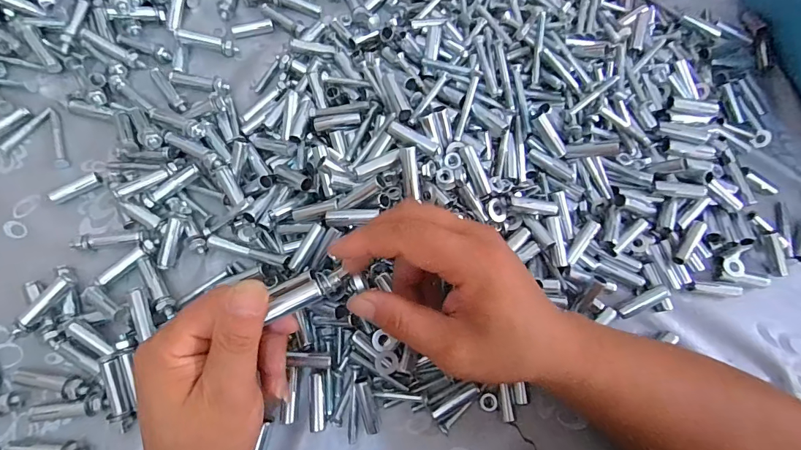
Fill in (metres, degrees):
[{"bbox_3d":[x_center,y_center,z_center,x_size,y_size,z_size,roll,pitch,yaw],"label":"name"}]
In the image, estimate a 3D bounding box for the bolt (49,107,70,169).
[{"bbox_3d":[-0.297,-0.075,0.356,0.010,0.005,0.060,-21,75,-8],"label":"bolt"}]

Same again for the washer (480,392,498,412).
[{"bbox_3d":[0.065,0.131,0.305,0.012,0.004,0.013,-14,82,0],"label":"washer"}]

